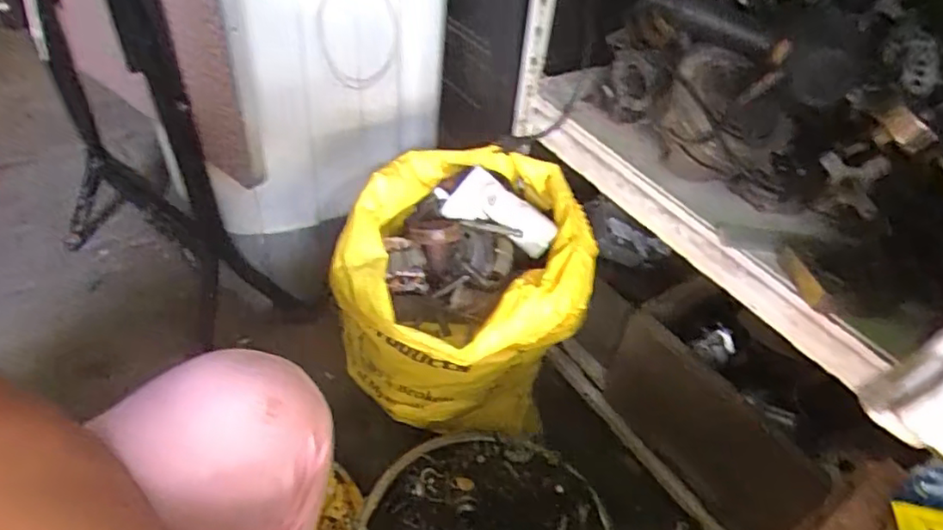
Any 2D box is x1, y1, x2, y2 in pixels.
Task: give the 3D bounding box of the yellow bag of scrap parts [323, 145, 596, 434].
[{"bbox_3d":[-0.017,0.069,0.798,0.303,0.338,0.251,-28,53,-32],"label":"yellow bag of scrap parts"}]

